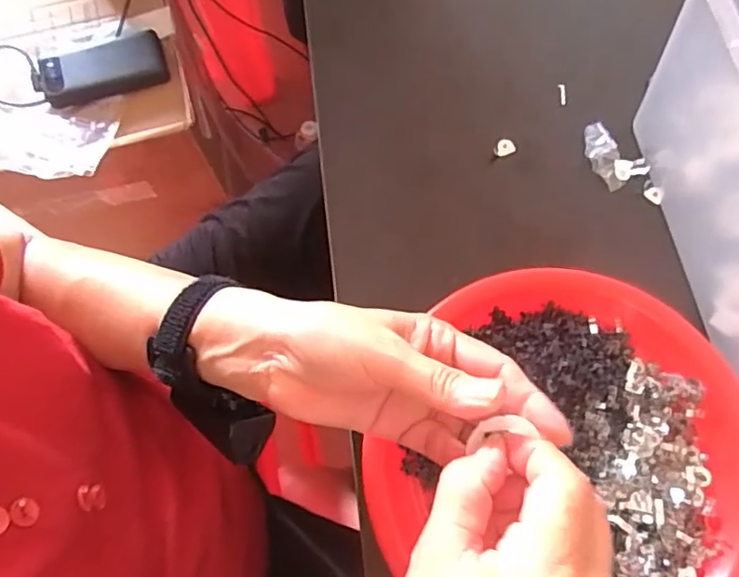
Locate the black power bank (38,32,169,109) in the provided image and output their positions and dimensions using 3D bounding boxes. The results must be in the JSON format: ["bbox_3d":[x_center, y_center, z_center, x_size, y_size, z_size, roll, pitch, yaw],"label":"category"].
[{"bbox_3d":[-0.339,-0.279,0.725,0.151,0.033,0.063,-21,75,-4],"label":"black power bank"}]

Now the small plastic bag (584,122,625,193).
[{"bbox_3d":[0.169,-0.098,0.406,0.020,0.013,0.054,-12,75,-2],"label":"small plastic bag"}]

